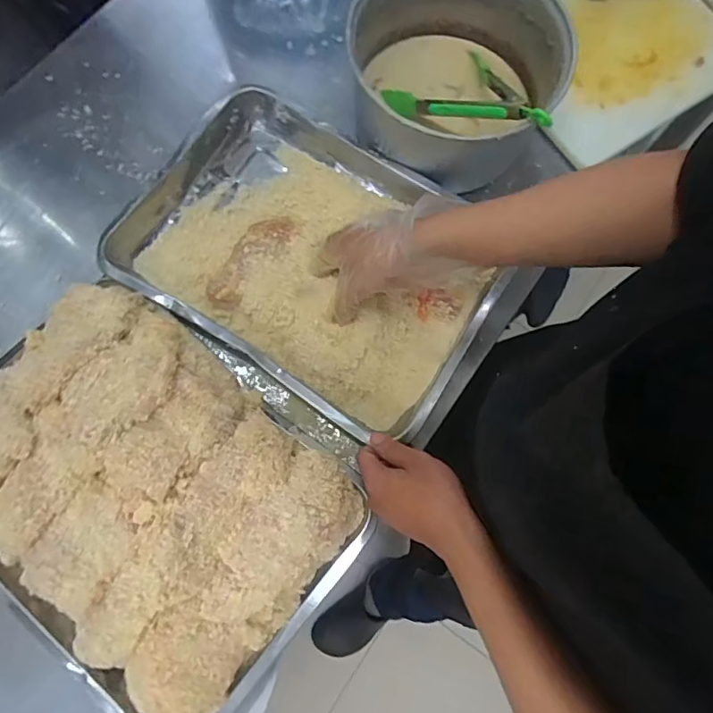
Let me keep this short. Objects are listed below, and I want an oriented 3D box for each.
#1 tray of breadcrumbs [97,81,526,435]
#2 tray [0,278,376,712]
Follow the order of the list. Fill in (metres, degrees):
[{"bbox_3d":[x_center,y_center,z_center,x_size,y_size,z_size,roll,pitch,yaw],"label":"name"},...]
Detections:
[{"bbox_3d":[-0.053,-0.112,0.541,0.385,0.062,0.268,31,75,11],"label":"tray of breadcrumbs"},{"bbox_3d":[-0.195,0.114,0.446,0.367,0.084,0.295,36,76,12],"label":"tray"}]

